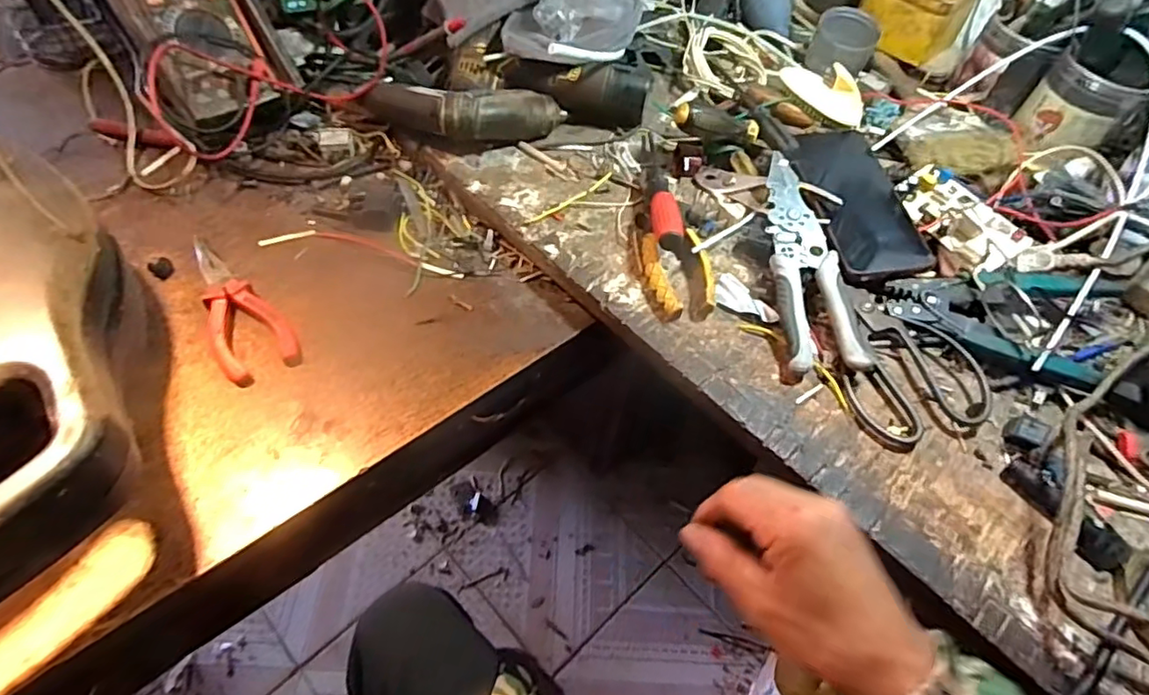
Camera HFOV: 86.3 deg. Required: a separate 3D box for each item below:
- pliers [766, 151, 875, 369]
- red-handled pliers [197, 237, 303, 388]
[{"bbox_3d":[0.188,-0.074,0.509,0.059,0.034,0.207,-1,57,-5],"label":"pliers"},{"bbox_3d":[-0.280,-0.031,0.493,0.058,0.022,0.145,-36,66,-24],"label":"red-handled pliers"}]

